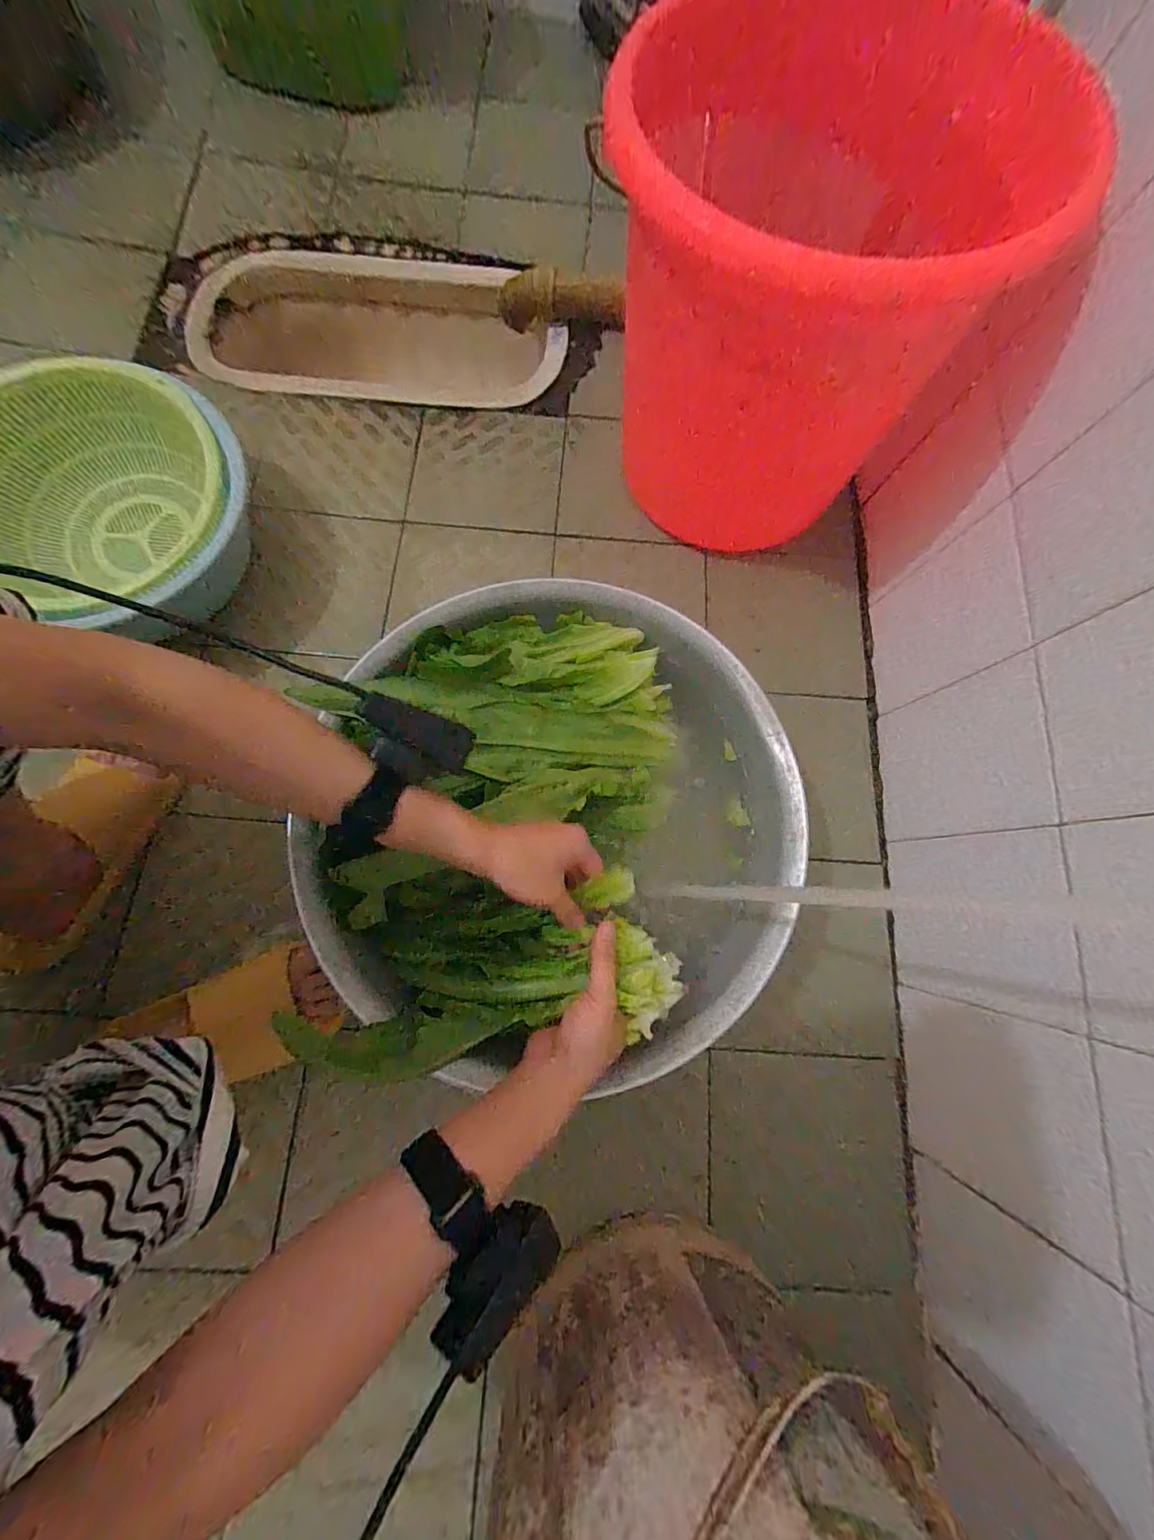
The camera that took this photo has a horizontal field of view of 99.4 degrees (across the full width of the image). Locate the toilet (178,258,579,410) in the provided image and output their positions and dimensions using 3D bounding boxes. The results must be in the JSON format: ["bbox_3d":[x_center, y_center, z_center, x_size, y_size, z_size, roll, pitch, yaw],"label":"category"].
[{"bbox_3d":[-0.304,-0.640,0.775,0.567,0.145,0.271,4,76,-4],"label":"toilet"}]

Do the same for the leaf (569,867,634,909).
[{"bbox_3d":[0.022,0.095,0.387,0.047,0.006,0.026,-18,76,-7],"label":"leaf"}]

